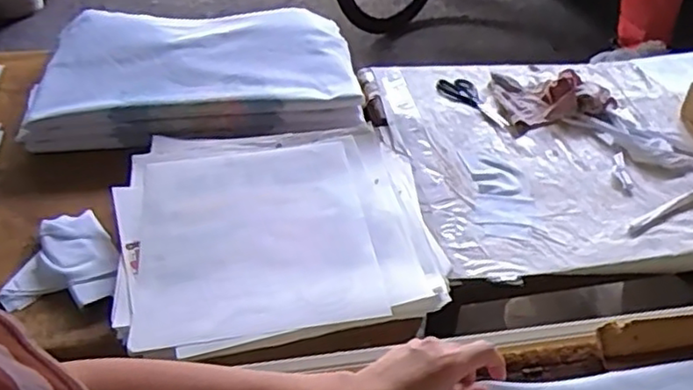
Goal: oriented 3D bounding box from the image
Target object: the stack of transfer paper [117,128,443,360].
[{"bbox_3d":[-0.103,0.029,0.935,0.432,0.052,0.424,-10,47,-12],"label":"stack of transfer paper"}]

